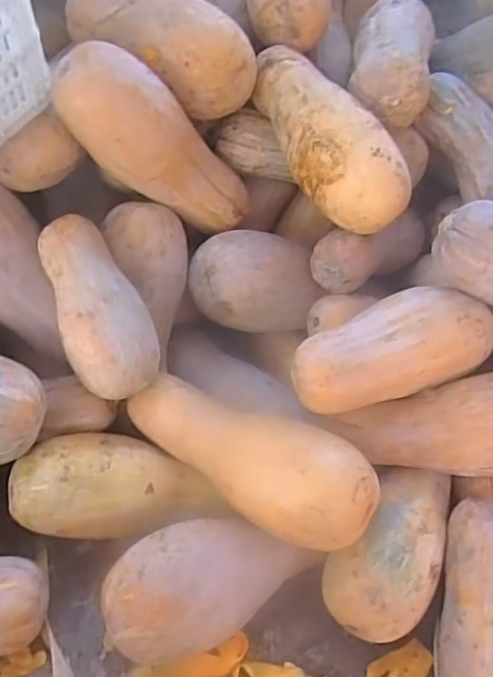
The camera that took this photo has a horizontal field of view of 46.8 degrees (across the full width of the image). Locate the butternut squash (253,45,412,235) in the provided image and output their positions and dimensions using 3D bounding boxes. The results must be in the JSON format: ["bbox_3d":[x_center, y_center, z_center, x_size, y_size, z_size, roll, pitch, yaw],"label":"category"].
[{"bbox_3d":[0.120,-0.314,0.862,0.108,0.110,0.328,-23,72,-24],"label":"butternut squash"}]

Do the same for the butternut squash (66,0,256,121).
[{"bbox_3d":[-0.140,-0.462,0.888,0.301,0.139,0.127,36,54,24],"label":"butternut squash"}]

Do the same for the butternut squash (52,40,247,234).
[{"bbox_3d":[-0.125,-0.279,0.855,0.122,0.342,0.110,-35,47,19],"label":"butternut squash"}]

